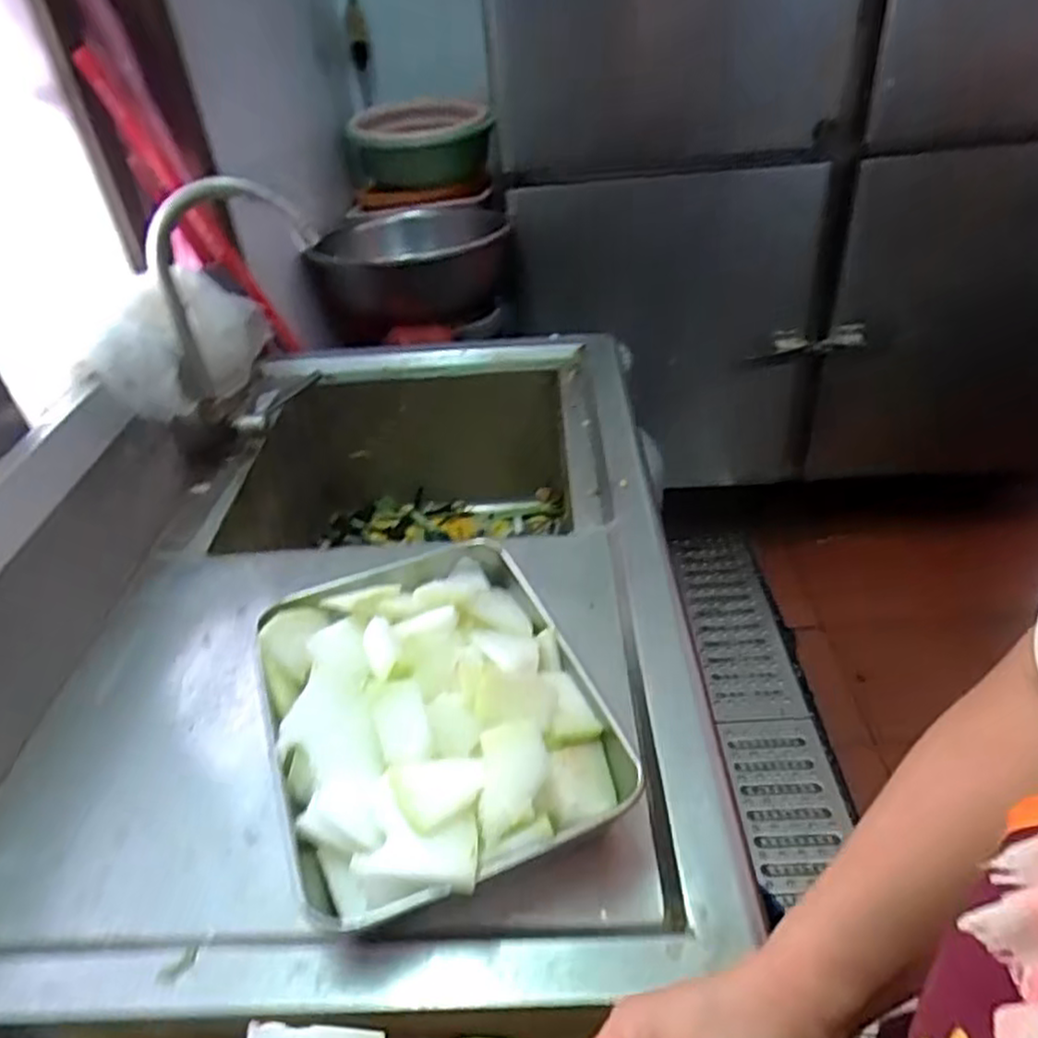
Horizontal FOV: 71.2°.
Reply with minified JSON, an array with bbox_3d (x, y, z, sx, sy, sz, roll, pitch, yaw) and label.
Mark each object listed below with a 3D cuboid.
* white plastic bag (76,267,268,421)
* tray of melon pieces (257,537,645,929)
[{"bbox_3d":[-0.346,-0.178,0.739,0.071,0.120,0.235,6,39,14],"label":"white plastic bag"},{"bbox_3d":[-0.059,0.122,0.476,0.198,0.081,0.253,-19,40,-17],"label":"tray of melon pieces"}]

